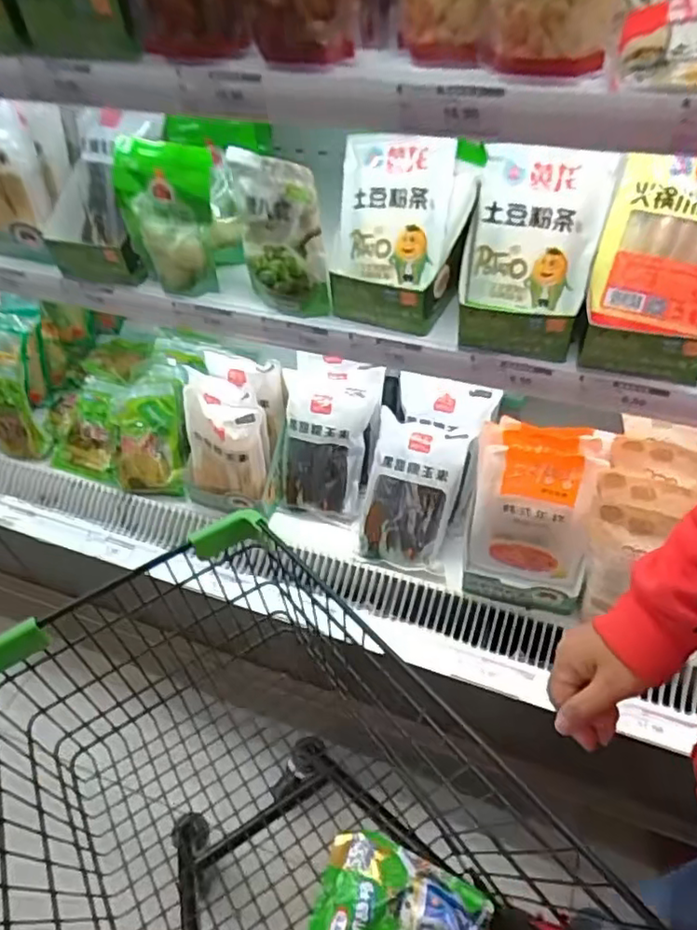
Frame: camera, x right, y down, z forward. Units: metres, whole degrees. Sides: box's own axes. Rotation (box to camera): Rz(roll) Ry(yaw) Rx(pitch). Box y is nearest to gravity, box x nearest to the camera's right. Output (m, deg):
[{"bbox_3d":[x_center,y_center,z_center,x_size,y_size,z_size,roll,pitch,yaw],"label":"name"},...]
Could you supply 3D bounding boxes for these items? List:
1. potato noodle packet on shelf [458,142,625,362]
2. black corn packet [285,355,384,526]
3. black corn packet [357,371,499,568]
[{"bbox_3d":[0.206,-0.246,0.732,0.145,0.199,0.122,16,52,17],"label":"potato noodle packet on shelf"},{"bbox_3d":[-0.040,-0.046,1.048,0.154,0.268,0.048,13,18,11],"label":"black corn packet"},{"bbox_3d":[0.109,0.006,1.006,0.153,0.057,0.307,18,86,18],"label":"black corn packet"}]

